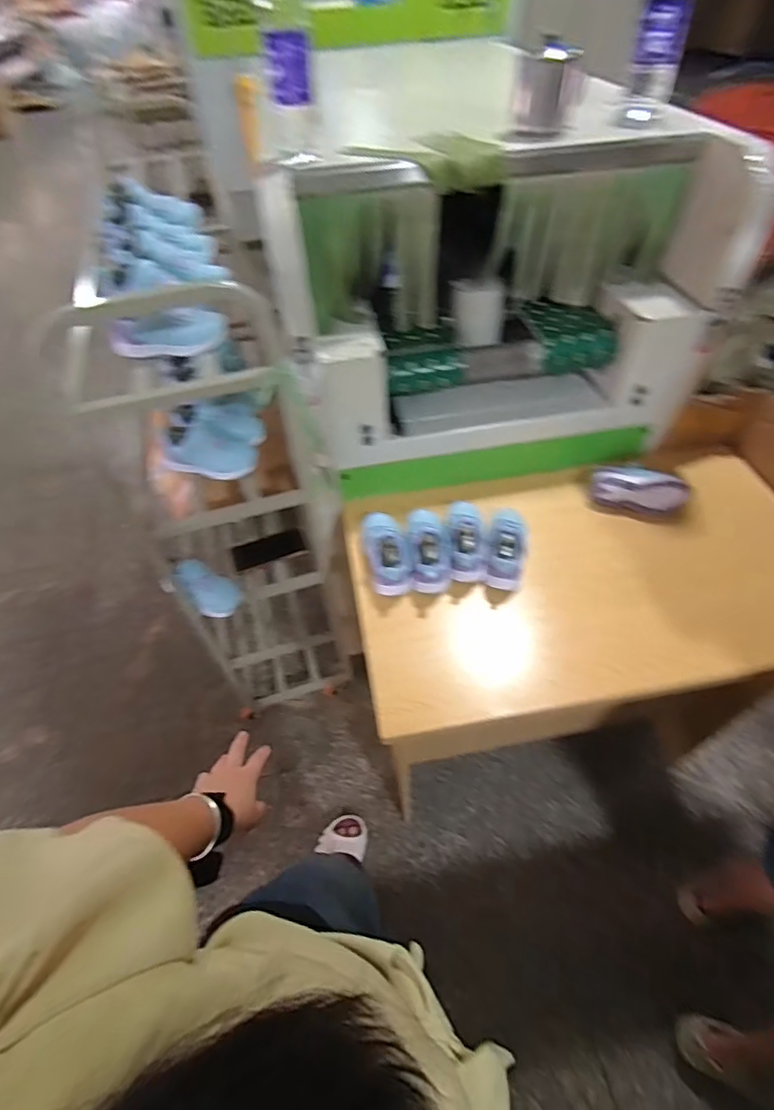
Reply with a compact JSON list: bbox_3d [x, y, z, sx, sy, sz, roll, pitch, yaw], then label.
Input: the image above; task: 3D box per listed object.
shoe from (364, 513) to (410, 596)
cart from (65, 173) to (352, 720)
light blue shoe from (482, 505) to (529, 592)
[{"bbox_3d":[0.002,-0.017,0.871,0.073,0.069,0.158,-11,52,-7],"label":"shoe"},{"bbox_3d":[-0.369,-0.129,1.234,0.321,1.153,0.629,-20,53,-14],"label":"cart"},{"bbox_3d":[0.208,-0.024,0.876,0.061,0.064,0.163,9,52,9],"label":"light blue shoe"}]

